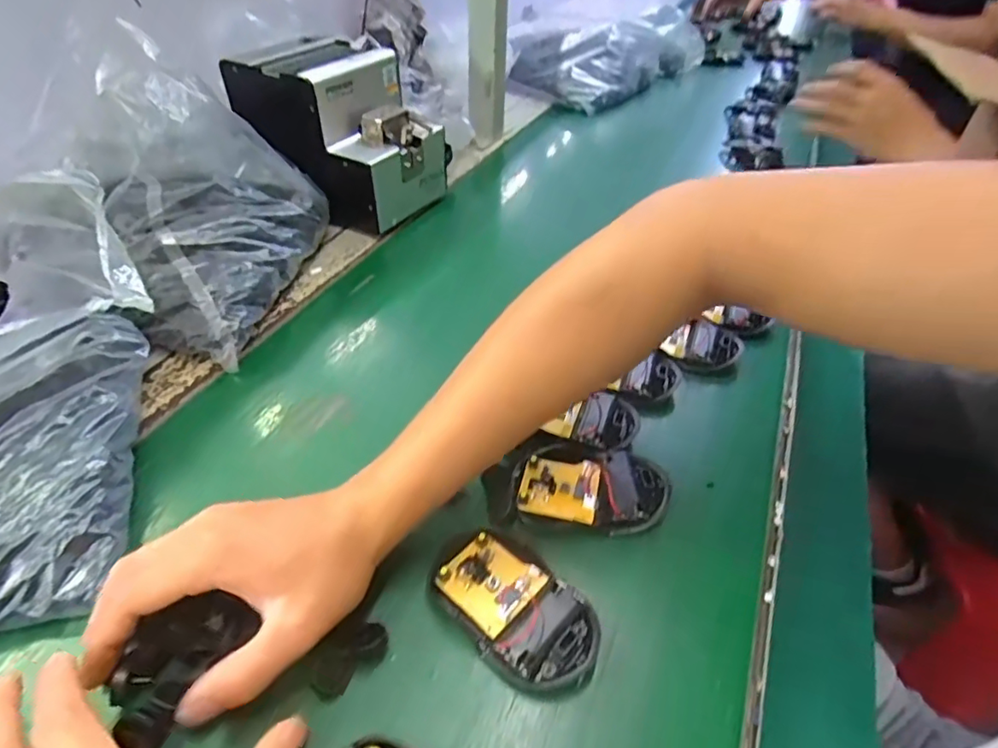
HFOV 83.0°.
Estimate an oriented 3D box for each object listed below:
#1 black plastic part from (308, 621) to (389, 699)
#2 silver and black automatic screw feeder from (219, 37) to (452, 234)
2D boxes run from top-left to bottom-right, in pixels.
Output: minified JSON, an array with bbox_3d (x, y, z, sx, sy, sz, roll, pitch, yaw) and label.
[{"bbox_3d":[-0.074,0.142,0.280,0.016,0.015,0.040,33,51,31],"label":"black plastic part"},{"bbox_3d":[-0.164,-0.258,0.603,0.184,0.141,0.127,21,46,21],"label":"silver and black automatic screw feeder"}]

